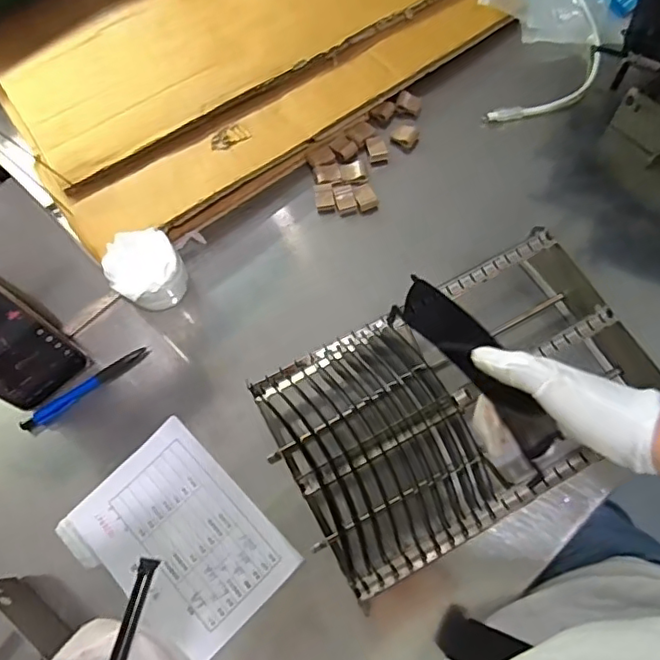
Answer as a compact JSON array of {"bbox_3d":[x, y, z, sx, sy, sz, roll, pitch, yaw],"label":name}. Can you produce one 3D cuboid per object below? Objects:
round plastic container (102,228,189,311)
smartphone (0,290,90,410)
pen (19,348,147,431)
[{"bbox_3d":[-0.178,-0.056,0.567,0.066,0.063,0.066,0,72,1],"label":"round plastic container"},{"bbox_3d":[-0.274,0.019,0.490,0.010,0.152,0.071,36,74,29],"label":"smartphone"},{"bbox_3d":[-0.238,0.057,0.560,0.132,0.007,0.013,-34,73,-10],"label":"pen"}]

